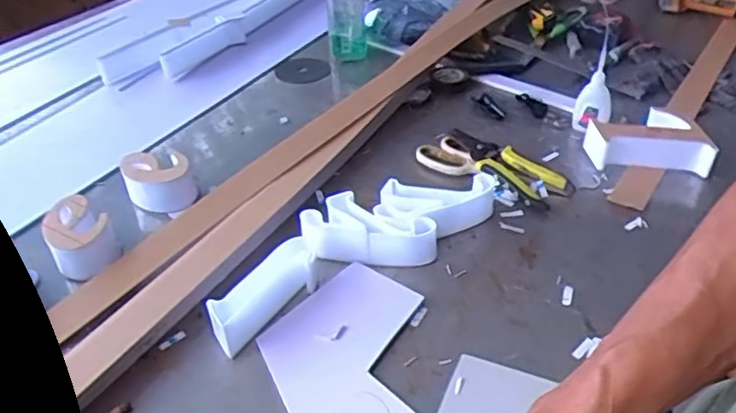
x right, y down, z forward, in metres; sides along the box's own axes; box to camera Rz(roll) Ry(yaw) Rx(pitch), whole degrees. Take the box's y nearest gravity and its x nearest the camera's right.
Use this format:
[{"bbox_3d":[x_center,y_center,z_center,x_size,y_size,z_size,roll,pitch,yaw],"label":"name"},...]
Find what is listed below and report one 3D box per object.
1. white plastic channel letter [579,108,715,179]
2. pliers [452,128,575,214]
[{"bbox_3d":[0.339,-0.081,0.760,0.132,0.045,0.087,0,38,6],"label":"white plastic channel letter"},{"bbox_3d":[0.159,-0.050,0.748,0.061,0.024,0.169,-29,44,-29],"label":"pliers"}]

